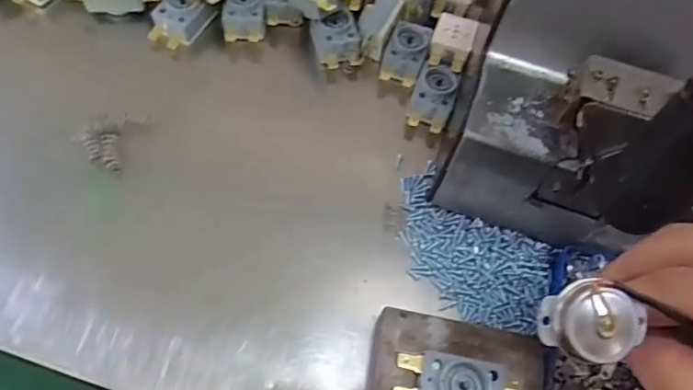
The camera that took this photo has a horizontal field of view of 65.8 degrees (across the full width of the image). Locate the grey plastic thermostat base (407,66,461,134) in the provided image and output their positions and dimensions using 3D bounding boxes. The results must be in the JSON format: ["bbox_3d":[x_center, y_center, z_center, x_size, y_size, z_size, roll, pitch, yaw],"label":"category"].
[{"bbox_3d":[0.056,-0.063,0.345,0.025,0.011,0.043,21,64,6],"label":"grey plastic thermostat base"}]

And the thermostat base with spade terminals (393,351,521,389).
[{"bbox_3d":[0.051,0.088,0.243,0.057,0.014,0.027,12,64,2],"label":"thermostat base with spade terminals"}]

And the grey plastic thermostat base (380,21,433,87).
[{"bbox_3d":[0.041,-0.095,0.360,0.027,0.011,0.042,21,71,8],"label":"grey plastic thermostat base"}]

